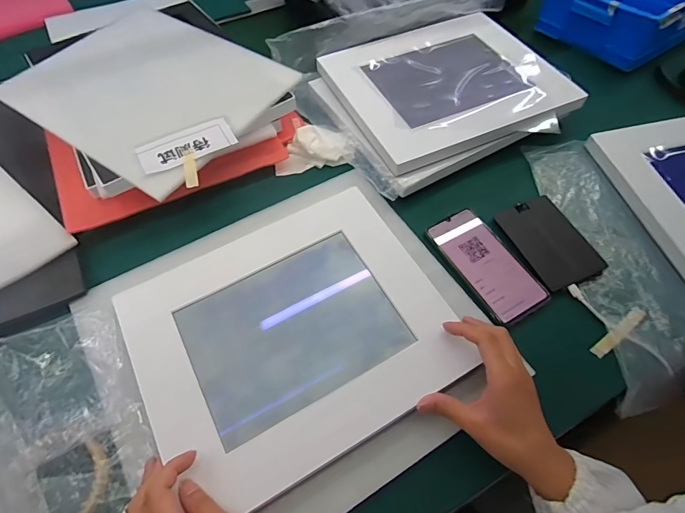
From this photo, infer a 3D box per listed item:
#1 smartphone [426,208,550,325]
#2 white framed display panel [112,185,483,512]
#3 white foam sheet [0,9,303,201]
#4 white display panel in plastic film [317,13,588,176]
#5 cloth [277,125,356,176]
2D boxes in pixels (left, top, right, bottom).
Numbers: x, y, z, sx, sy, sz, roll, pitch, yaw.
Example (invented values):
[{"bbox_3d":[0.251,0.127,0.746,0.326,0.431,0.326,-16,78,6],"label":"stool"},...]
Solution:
[{"bbox_3d":[0.171,0.007,0.482,0.073,0.013,0.145,-26,62,-15],"label":"smartphone"},{"bbox_3d":[-0.052,0.072,0.417,0.295,0.026,0.253,-26,62,-15],"label":"white framed display panel"},{"bbox_3d":[-0.247,-0.223,0.526,0.307,0.011,0.246,30,63,17],"label":"white foam sheet"},{"bbox_3d":[0.147,-0.255,0.588,0.298,0.028,0.263,-23,60,-10],"label":"white display panel in plastic film"},{"bbox_3d":[-0.037,-0.148,0.564,0.106,0.031,0.065,0,59,0],"label":"cloth"}]

